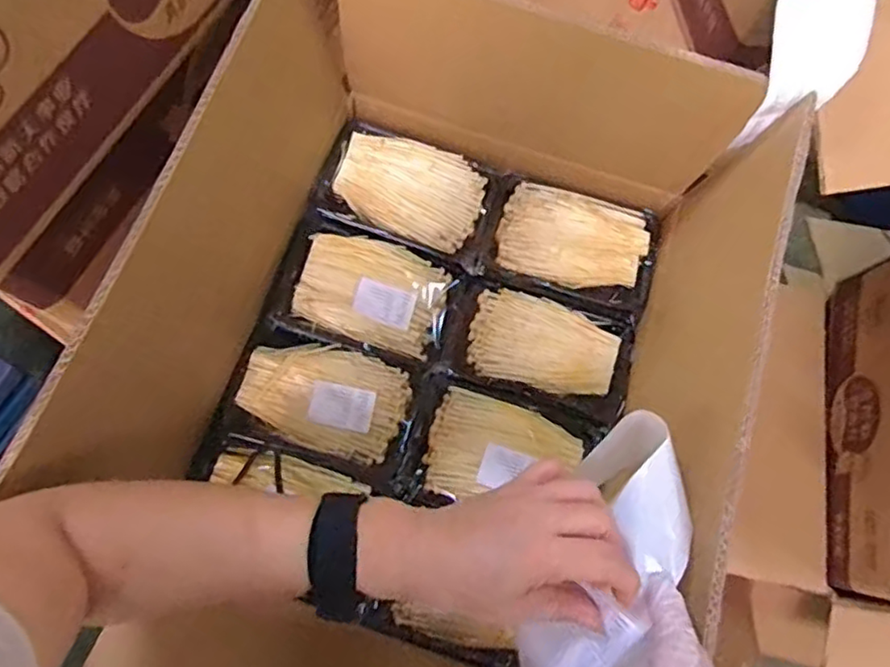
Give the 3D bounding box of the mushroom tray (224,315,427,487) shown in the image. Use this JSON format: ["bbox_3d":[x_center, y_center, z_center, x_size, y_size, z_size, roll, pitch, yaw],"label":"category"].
[{"bbox_3d":[-0.117,0.065,0.621,0.171,0.029,0.122,14,73,3],"label":"mushroom tray"}]

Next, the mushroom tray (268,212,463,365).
[{"bbox_3d":[-0.079,-0.045,0.653,0.172,0.039,0.117,14,73,3],"label":"mushroom tray"}]

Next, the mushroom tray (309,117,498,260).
[{"bbox_3d":[-0.041,-0.156,0.684,0.173,0.032,0.121,17,73,4],"label":"mushroom tray"}]

